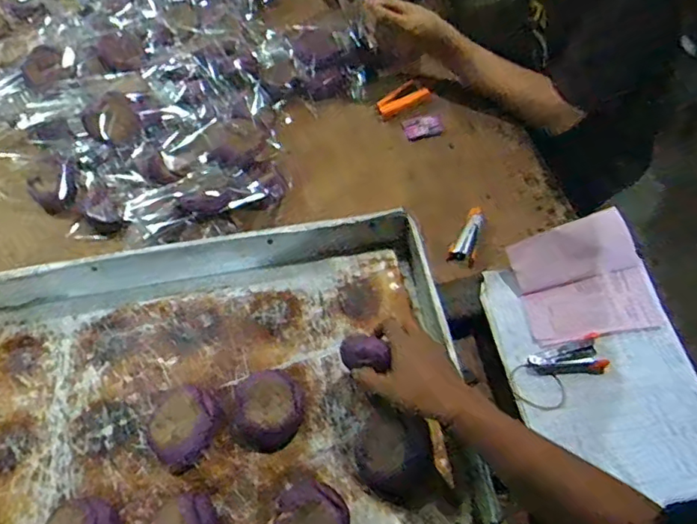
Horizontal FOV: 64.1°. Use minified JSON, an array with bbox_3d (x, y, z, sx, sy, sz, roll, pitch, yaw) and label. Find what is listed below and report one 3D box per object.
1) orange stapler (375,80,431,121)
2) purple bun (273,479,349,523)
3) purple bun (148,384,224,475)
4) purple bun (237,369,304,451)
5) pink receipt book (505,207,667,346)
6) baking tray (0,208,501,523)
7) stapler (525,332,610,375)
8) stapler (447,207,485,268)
[{"bbox_3d":[0.098,-0.293,1.002,0.096,0.024,0.047,-24,59,2],"label":"orange stapler"},{"bbox_3d":[-0.040,0.272,0.578,0.076,0.040,0.082,0,58,1],"label":"purple bun"},{"bbox_3d":[-0.192,0.190,0.646,0.078,0.036,0.092,35,64,21],"label":"purple bun"},{"bbox_3d":[-0.092,0.171,0.653,0.076,0.032,0.087,2,58,2],"label":"purple bun"},{"bbox_3d":[0.309,0.023,0.732,0.171,0.023,0.155,-13,81,-5],"label":"pink receipt book"},{"bbox_3d":[-0.193,0.160,0.644,0.641,0.065,0.407,-10,58,-5],"label":"baking tray"},{"bbox_3d":[0.272,0.121,0.685,0.097,0.017,0.049,-14,58,-8],"label":"stapler"},{"bbox_3d":[0.180,-0.038,0.847,0.042,0.033,0.100,14,58,11],"label":"stapler"}]

